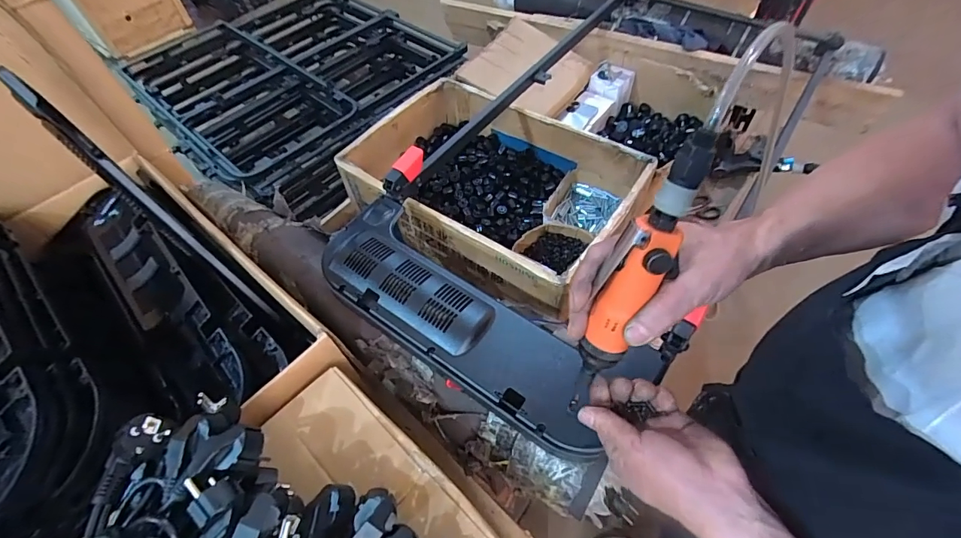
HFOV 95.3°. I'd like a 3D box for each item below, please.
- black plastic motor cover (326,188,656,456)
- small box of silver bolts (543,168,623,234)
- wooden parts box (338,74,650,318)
[{"bbox_3d":[-0.027,0.052,0.582,0.461,0.035,0.165,33,64,23],"label":"black plastic motor cover"},{"bbox_3d":[0.206,-0.116,0.898,0.126,0.068,0.153,29,62,22],"label":"small box of silver bolts"},{"bbox_3d":[0.022,-0.160,0.872,0.528,0.149,0.365,34,64,24],"label":"wooden parts box"}]

